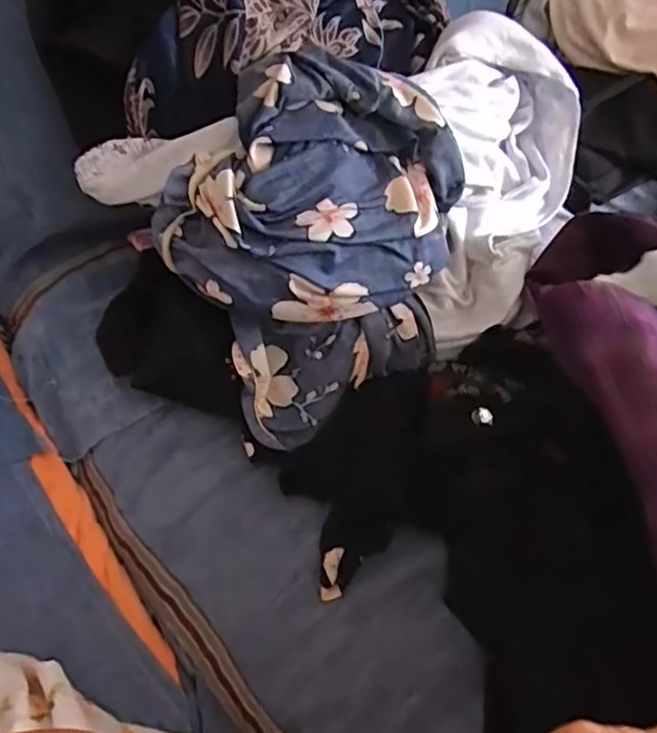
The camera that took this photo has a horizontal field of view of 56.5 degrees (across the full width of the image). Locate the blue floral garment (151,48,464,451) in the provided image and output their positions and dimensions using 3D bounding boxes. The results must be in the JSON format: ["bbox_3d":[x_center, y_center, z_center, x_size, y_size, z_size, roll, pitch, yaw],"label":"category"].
[{"bbox_3d":[-0.001,-0.083,0.399,0.182,0.140,0.165,-27,61,-19],"label":"blue floral garment"}]

